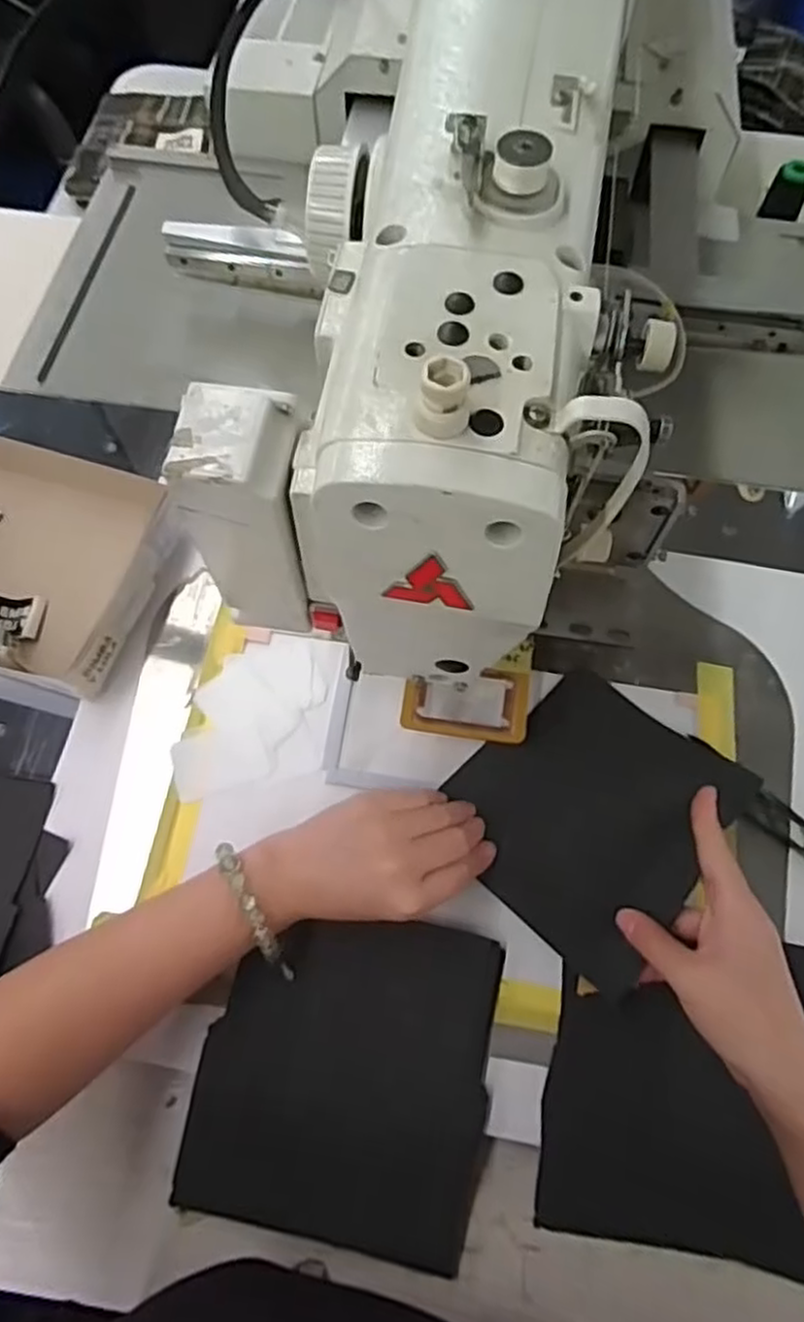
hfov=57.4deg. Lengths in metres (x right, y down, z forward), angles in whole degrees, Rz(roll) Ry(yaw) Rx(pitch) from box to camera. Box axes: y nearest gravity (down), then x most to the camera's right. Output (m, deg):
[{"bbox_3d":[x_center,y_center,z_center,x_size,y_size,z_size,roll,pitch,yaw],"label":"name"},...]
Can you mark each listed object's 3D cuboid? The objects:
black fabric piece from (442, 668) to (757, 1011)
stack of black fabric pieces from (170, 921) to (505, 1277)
[{"bbox_3d":[0.118,0.090,0.454,0.144,0.035,0.153,42,74,16],"label":"black fabric piece"},{"bbox_3d":[-0.029,0.229,0.407,0.155,0.028,0.162,10,69,5],"label":"stack of black fabric pieces"}]

